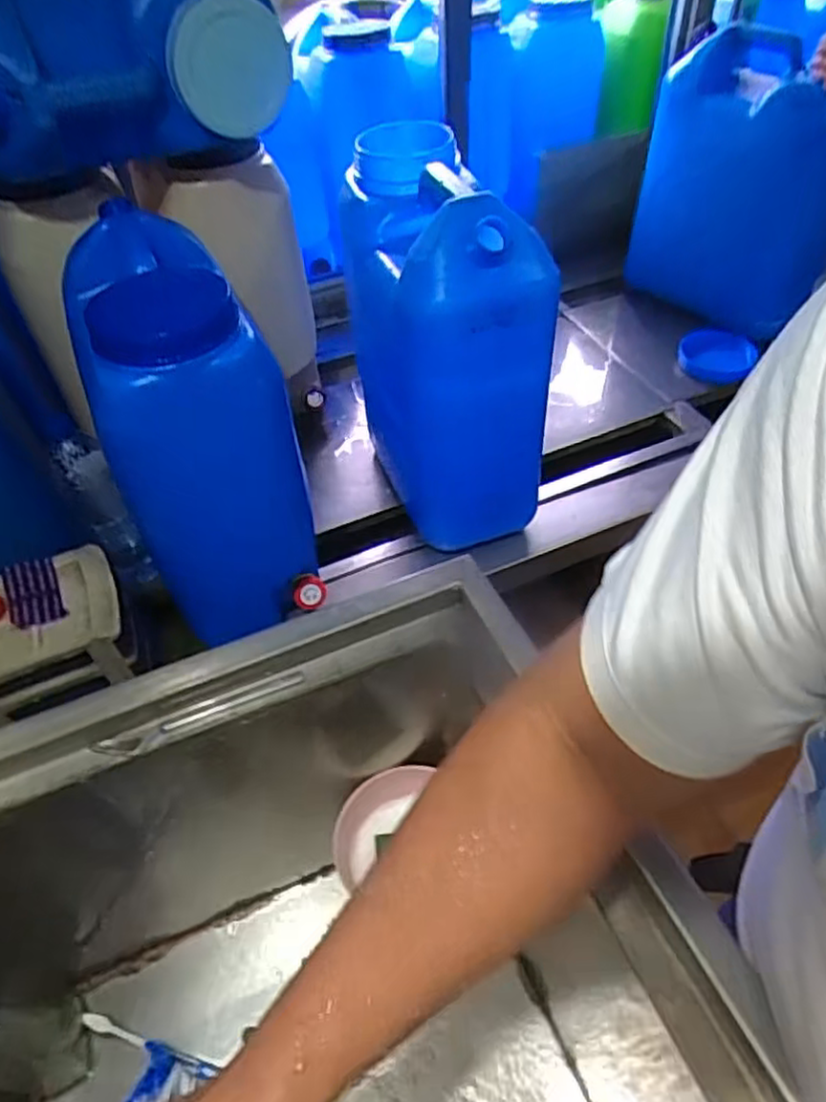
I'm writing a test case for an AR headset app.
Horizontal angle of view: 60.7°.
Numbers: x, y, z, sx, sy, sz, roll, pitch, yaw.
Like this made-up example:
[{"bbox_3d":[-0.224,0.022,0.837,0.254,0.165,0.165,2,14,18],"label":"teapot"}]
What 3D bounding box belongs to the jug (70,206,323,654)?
[{"bbox_3d":[-0.243,-0.144,0.795,0.173,0.385,0.306,-21,50,-15],"label":"jug"}]

